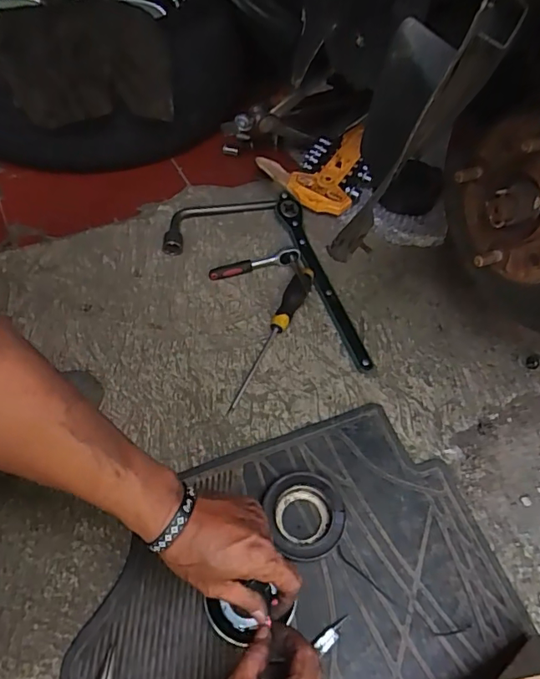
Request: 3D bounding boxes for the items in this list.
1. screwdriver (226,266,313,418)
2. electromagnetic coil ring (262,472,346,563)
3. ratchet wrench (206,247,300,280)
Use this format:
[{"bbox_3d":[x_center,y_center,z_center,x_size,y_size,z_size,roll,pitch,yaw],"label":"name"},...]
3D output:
[{"bbox_3d":[0.006,-0.006,0.704,0.029,0.034,0.246,22,59,10],"label":"screwdriver"},{"bbox_3d":[0.041,0.199,0.571,0.084,0.029,0.091,2,57,-2],"label":"electromagnetic coil ring"},{"bbox_3d":[-0.023,-0.114,0.771,0.139,0.025,0.027,-10,59,-10],"label":"ratchet wrench"}]

